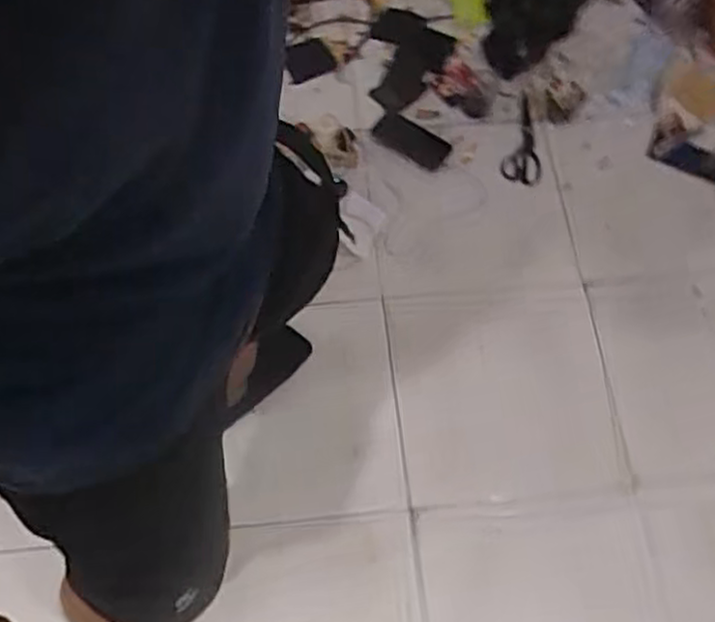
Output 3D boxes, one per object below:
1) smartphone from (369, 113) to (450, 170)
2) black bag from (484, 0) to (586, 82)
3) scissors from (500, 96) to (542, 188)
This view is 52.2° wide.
[{"bbox_3d":[0.114,-0.355,1.518,0.155,0.015,0.084,31,70,5],"label":"smartphone"},{"bbox_3d":[0.383,-0.667,1.641,0.197,0.070,0.325,25,67,9],"label":"black bag"},{"bbox_3d":[0.336,-0.359,1.546,0.083,0.008,0.218,-5,70,1],"label":"scissors"}]

